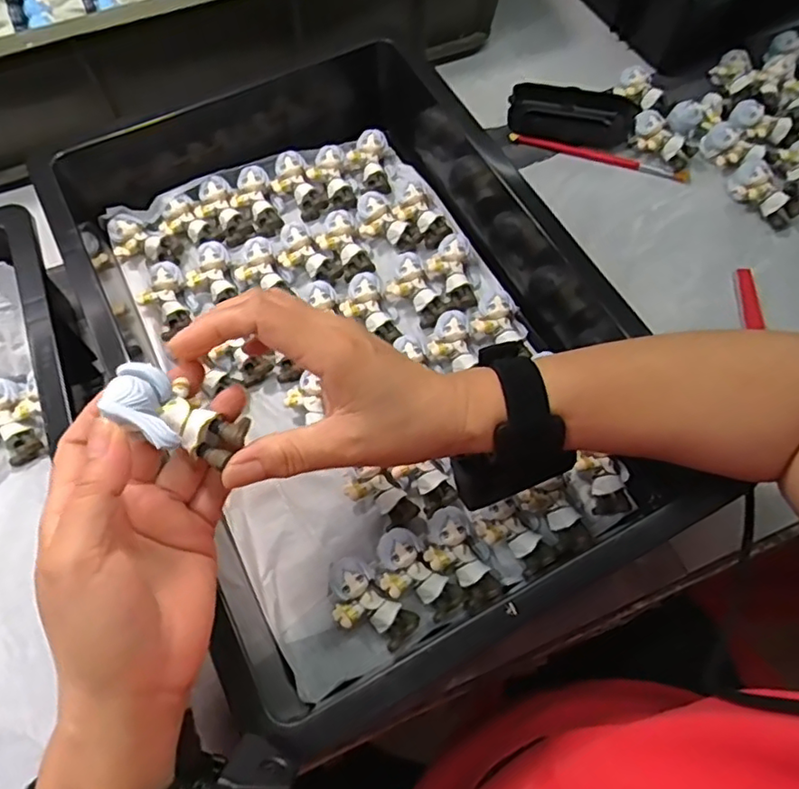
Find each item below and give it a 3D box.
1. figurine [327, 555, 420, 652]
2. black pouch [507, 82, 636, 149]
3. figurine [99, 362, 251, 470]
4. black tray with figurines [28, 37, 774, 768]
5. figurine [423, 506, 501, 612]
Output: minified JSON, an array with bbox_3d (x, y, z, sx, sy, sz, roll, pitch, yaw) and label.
[{"bbox_3d":[-0.020,0.131,0.363,0.060,0.024,0.035,42,73,16],"label":"figurine"},{"bbox_3d":[0.158,-0.261,0.548,0.110,0.026,0.044,10,67,4],"label":"black pouch"},{"bbox_3d":[-0.095,0.008,0.250,0.056,0.025,0.031,30,70,12],"label":"figurine"},{"bbox_3d":[-0.038,-0.072,0.429,0.311,0.092,0.492,-26,69,-11],"label":"black tray with figurines"},{"bbox_3d":[0.037,0.105,0.374,0.033,0.021,0.062,-28,70,-11],"label":"figurine"}]

